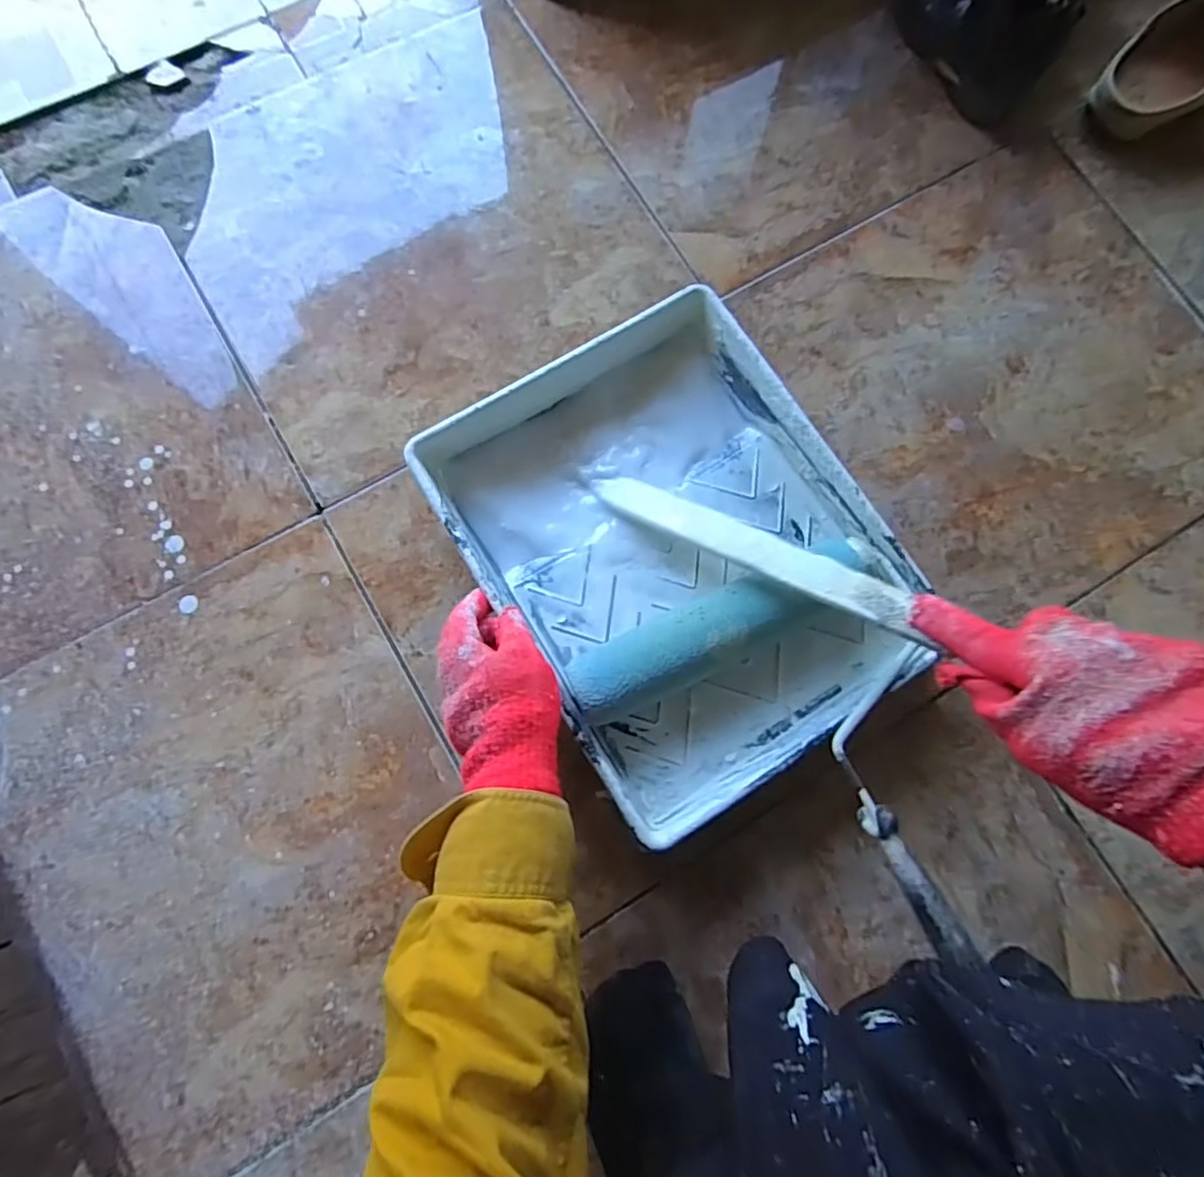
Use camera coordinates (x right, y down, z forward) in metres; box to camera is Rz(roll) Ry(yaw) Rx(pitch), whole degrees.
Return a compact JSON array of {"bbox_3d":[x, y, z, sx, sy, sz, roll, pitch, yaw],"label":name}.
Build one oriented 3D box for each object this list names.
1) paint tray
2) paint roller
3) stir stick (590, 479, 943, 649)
[{"bbox_3d":[0.060,-0.032,0.493,0.283,0.054,0.346,-32,79,-8],"label":"paint tray"},{"bbox_3d":[0.140,0.120,0.435,0.244,0.073,0.268,-26,79,-7],"label":"paint roller"},{"bbox_3d":[0.094,-0.034,0.451,0.259,0.010,0.035,32,71,38],"label":"stir stick"}]

